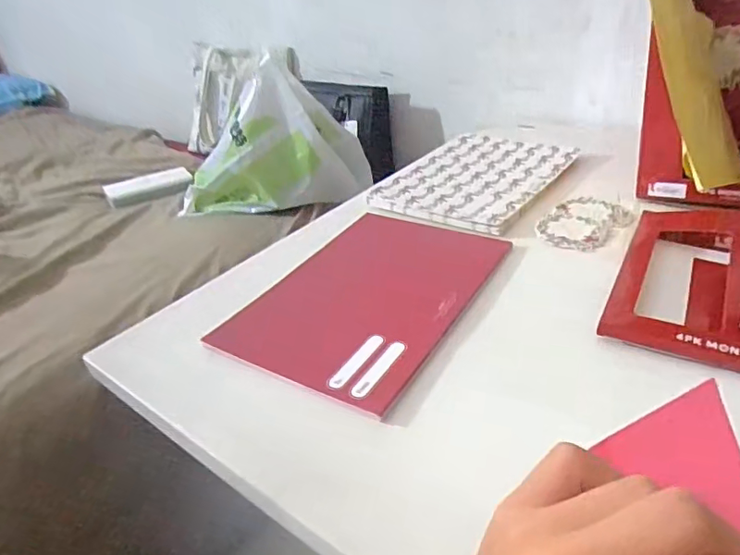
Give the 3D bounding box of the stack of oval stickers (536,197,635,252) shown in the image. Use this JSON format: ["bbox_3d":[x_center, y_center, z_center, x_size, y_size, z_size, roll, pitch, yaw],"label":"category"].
[{"bbox_3d":[0.226,-0.059,0.562,0.076,0.005,0.118,24,41,38],"label":"stack of oval stickers"}]

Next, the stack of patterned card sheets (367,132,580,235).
[{"bbox_3d":[0.136,-0.130,0.674,0.178,0.017,0.270,19,38,33],"label":"stack of patterned card sheets"}]

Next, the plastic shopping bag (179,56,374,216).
[{"bbox_3d":[-0.167,-0.216,0.866,0.331,0.218,0.089,-6,31,-3],"label":"plastic shopping bag"}]

